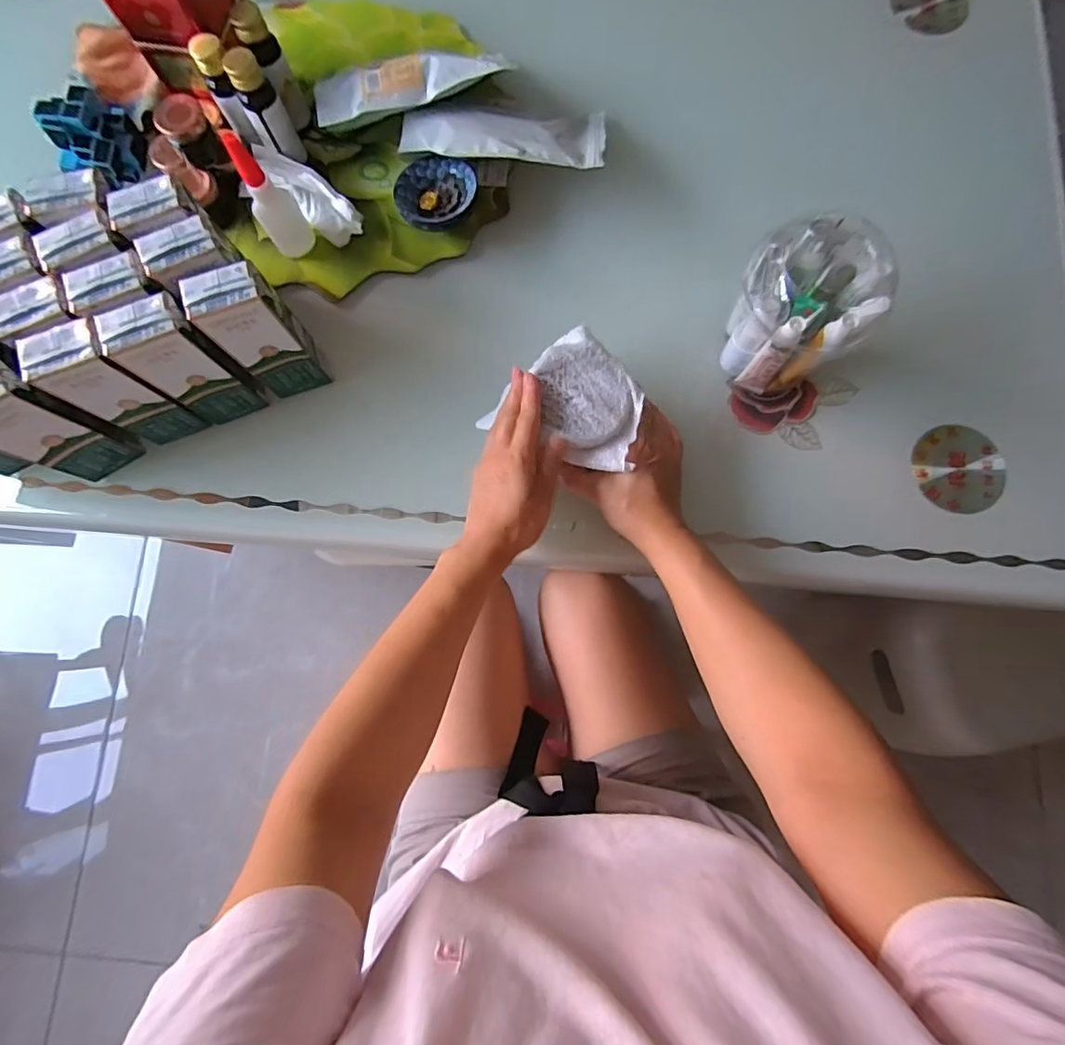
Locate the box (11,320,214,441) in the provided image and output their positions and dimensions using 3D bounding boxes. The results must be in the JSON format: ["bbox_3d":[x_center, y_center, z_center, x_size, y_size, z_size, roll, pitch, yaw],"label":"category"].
[{"bbox_3d":[-0.349,-0.115,0.448,0.056,0.129,0.042,-22,80,-3],"label":"box"}]

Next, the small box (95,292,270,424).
[{"bbox_3d":[-0.289,-0.136,0.449,0.063,0.126,0.043,-19,80,-2],"label":"small box"}]

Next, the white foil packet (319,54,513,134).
[{"bbox_3d":[-0.117,-0.417,0.503,0.185,0.023,0.059,-5,79,0],"label":"white foil packet"}]

